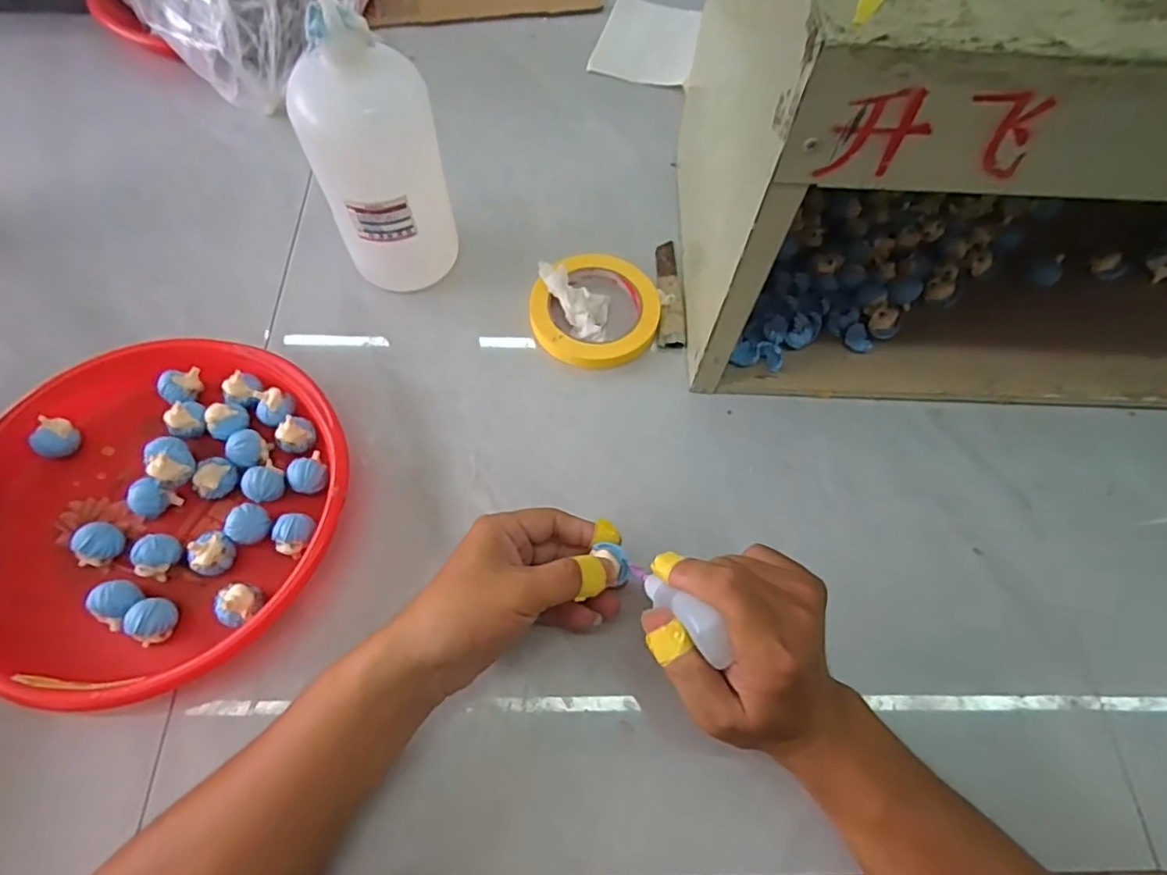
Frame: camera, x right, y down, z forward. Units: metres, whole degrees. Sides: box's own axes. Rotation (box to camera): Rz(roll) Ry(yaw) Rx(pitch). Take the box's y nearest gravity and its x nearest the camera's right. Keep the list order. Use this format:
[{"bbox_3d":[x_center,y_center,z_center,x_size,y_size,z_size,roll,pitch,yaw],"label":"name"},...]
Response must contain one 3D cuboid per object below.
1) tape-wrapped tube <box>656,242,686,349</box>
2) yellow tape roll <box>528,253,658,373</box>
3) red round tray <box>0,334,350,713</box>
[{"bbox_3d":[0.074,-0.131,0.542,0.024,0.009,0.117,-1,65,-2],"label":"tape-wrapped tube"},{"bbox_3d":[0.009,-0.108,0.522,0.107,0.021,0.103,1,65,-1],"label":"yellow tape roll"},{"bbox_3d":[-0.295,0.047,0.427,0.245,0.041,0.247,1,65,-1],"label":"red round tray"}]

